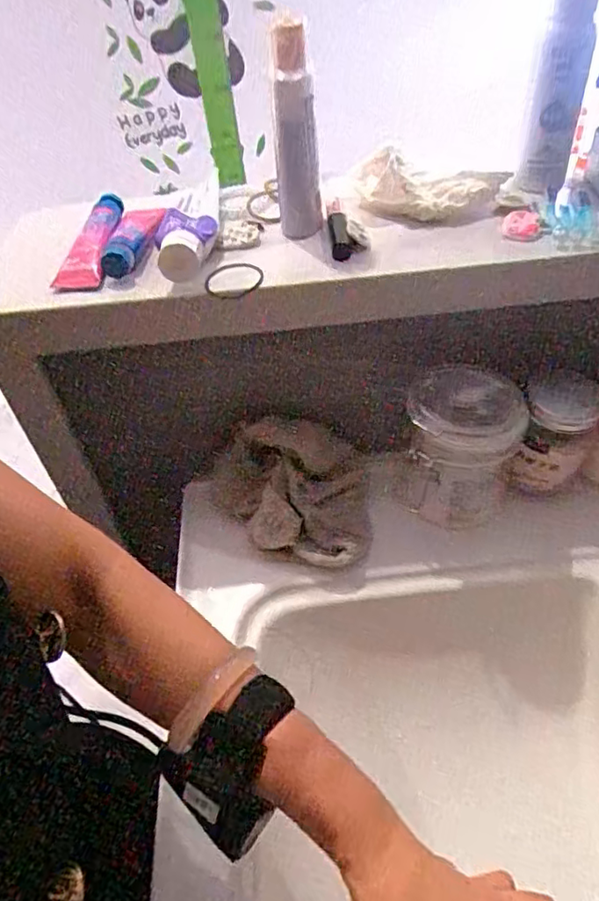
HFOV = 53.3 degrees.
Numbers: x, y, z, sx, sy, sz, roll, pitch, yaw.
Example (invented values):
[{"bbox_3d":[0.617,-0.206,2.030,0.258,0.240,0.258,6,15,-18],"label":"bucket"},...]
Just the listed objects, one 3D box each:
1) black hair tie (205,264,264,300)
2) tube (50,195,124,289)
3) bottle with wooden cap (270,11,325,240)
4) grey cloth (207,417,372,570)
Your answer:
[{"bbox_3d":[-0.048,-0.127,0.440,0.043,0.011,0.037,-8,46,-1],"label":"black hair tie"},{"bbox_3d":[-0.165,-0.171,0.480,0.034,0.023,0.116,0,47,6],"label":"tube"},{"bbox_3d":[-0.003,-0.228,0.432,0.033,0.148,0.039,-4,46,2],"label":"bottle with wooden cap"},{"bbox_3d":[-0.010,0.038,0.526,0.152,0.090,0.094,13,49,17],"label":"grey cloth"}]

